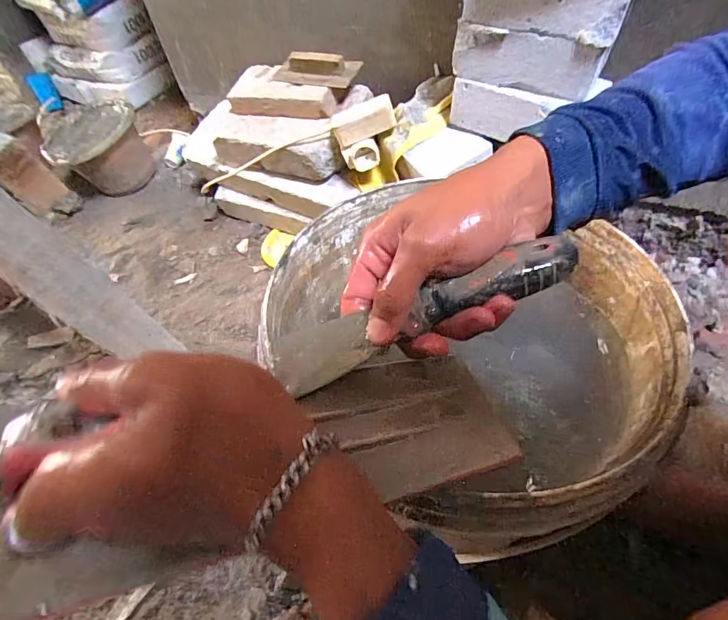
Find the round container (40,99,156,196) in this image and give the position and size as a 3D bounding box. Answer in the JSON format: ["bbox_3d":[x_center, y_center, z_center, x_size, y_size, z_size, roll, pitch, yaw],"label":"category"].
[{"bbox_3d":[-0.698,-0.415,1.115,0.231,0.188,0.250,-3,49,4],"label":"round container"}]

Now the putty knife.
[{"bbox_3d":[0.032,0.002,0.254,0.190,0.017,0.046,-23,49,11],"label":"putty knife"}]

